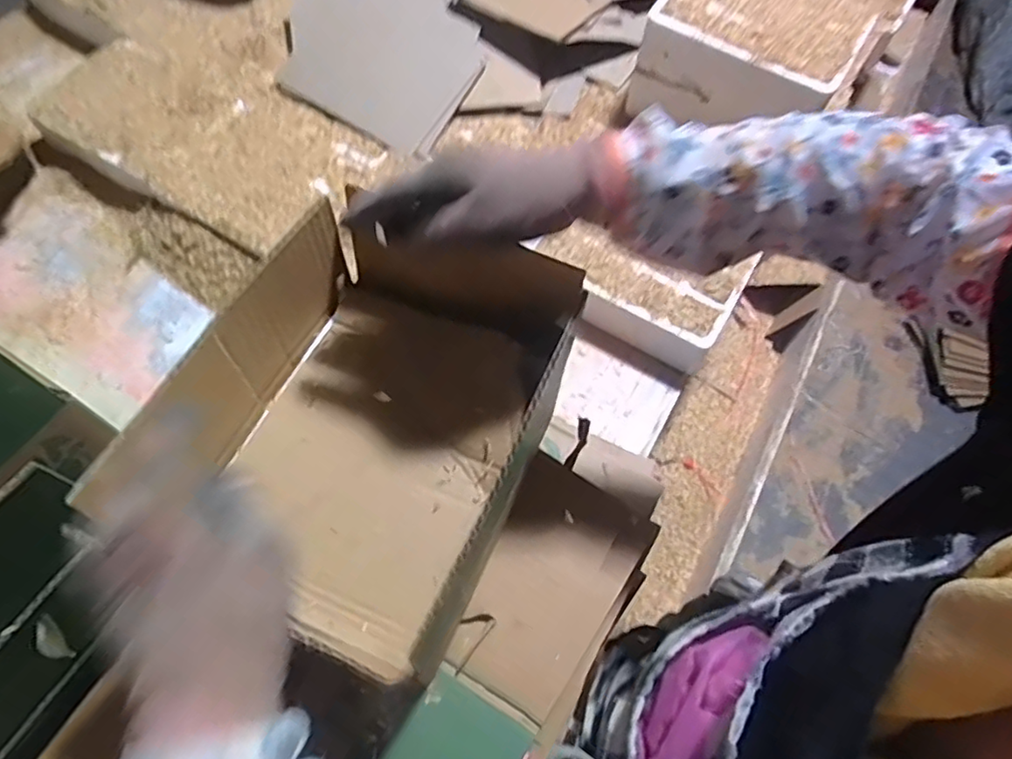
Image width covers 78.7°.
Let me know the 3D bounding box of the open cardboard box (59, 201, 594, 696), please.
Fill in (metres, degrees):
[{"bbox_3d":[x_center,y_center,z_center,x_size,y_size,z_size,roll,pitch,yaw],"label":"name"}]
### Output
[{"bbox_3d":[-0.090,0.023,0.406,0.192,0.090,0.256,18,64,7],"label":"open cardboard box"}]

